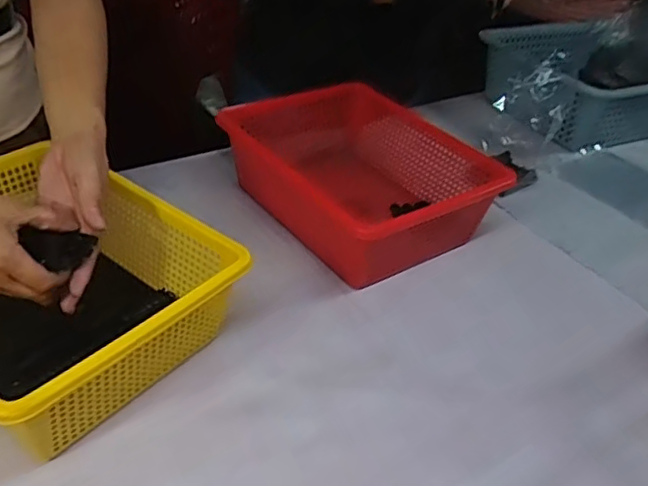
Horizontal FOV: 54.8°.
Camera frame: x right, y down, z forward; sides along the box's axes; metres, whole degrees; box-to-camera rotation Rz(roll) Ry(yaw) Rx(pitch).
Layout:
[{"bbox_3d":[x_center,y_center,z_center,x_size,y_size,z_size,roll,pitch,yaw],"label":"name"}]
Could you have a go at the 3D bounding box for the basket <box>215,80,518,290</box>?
[{"bbox_3d":[0.037,-0.083,0.769,0.235,0.107,0.308,-19,44,-32],"label":"basket"}]

